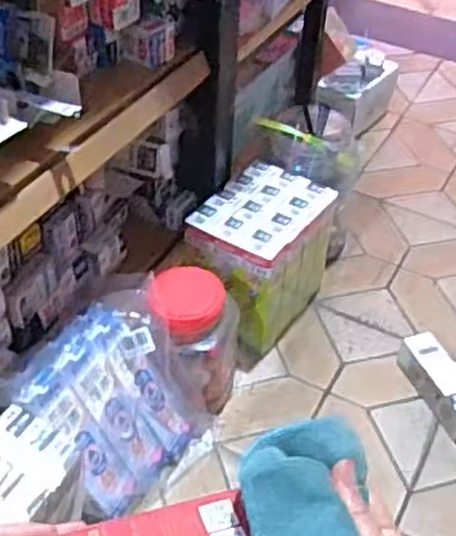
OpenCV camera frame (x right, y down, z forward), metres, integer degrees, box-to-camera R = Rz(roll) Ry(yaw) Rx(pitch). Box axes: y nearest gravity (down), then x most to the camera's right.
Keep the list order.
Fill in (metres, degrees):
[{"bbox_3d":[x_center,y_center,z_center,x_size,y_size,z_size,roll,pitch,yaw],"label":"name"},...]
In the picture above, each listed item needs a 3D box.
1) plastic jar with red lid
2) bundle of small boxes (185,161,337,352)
[{"bbox_3d":[-0.041,0.091,0.962,0.100,0.189,0.097,1,44,-1],"label":"plastic jar with red lid"},{"bbox_3d":[0.046,-0.013,1.080,0.144,0.178,0.197,32,52,28],"label":"bundle of small boxes"}]

